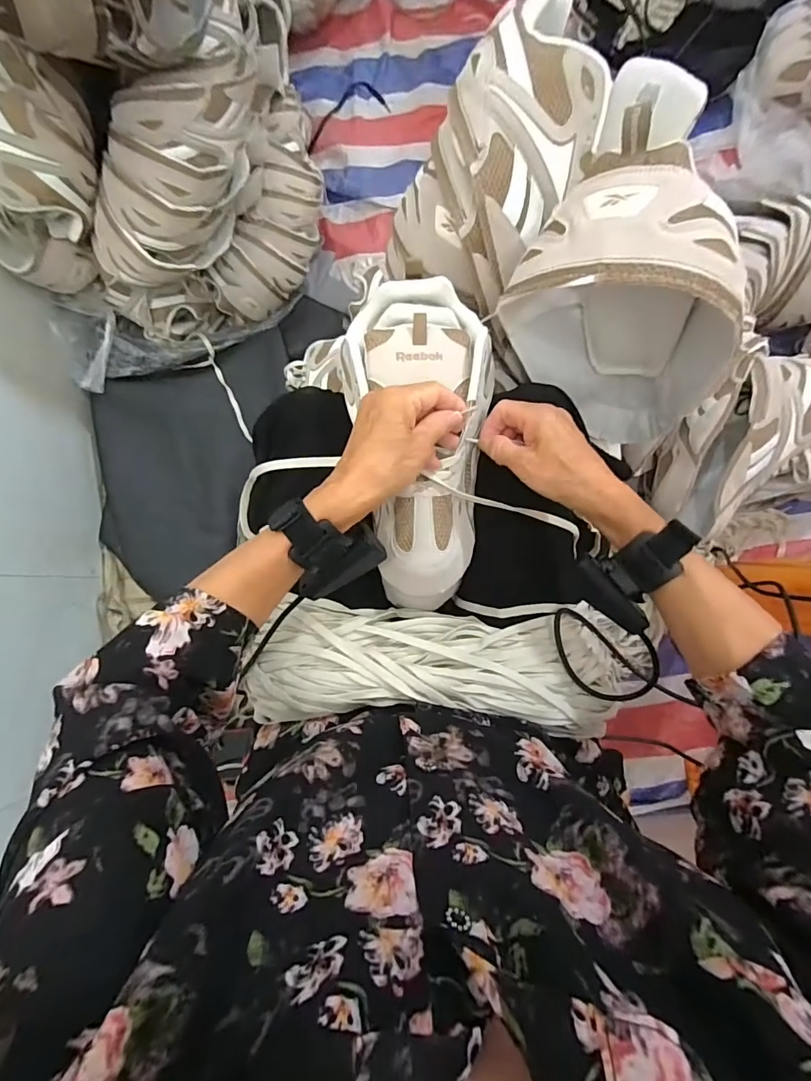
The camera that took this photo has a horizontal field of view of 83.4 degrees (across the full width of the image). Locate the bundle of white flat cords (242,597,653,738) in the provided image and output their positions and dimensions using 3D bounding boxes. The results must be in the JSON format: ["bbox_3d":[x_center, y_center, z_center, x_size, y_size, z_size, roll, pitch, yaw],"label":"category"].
[{"bbox_3d":[0.043,0.117,0.427,0.375,0.080,0.106,1,85,2],"label":"bundle of white flat cords"}]

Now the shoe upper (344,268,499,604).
[{"bbox_3d":[0.016,-0.083,0.402,0.119,0.058,0.280,-3,95,2],"label":"shoe upper"}]

